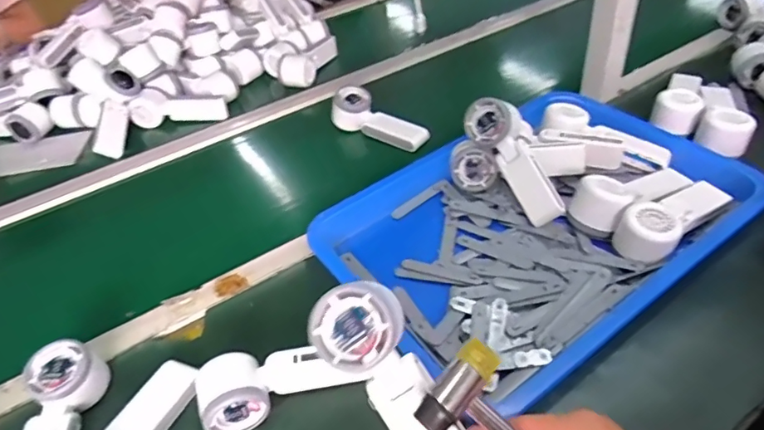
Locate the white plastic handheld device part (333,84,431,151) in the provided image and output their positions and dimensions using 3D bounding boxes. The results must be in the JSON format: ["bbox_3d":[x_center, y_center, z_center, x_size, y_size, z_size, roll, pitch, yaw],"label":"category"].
[{"bbox_3d":[-0.004,-0.147,0.782,0.163,0.052,0.045,23,50,30],"label":"white plastic handheld device part"}]

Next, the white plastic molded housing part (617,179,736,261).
[{"bbox_3d":[0.317,-0.002,0.551,0.171,0.044,0.060,-31,51,-28],"label":"white plastic molded housing part"}]

